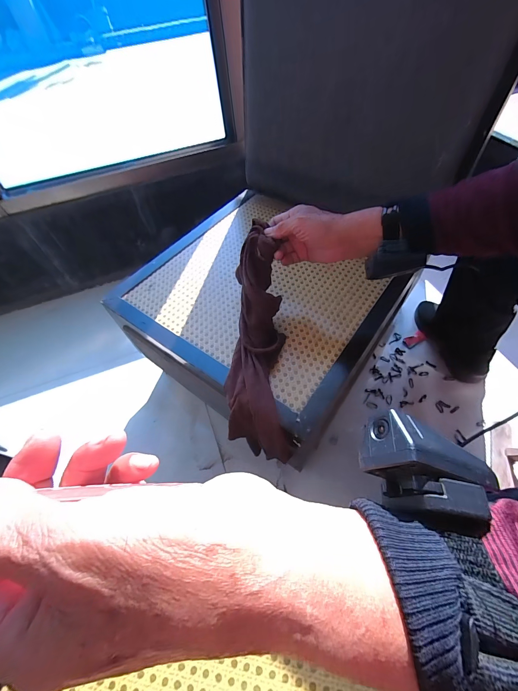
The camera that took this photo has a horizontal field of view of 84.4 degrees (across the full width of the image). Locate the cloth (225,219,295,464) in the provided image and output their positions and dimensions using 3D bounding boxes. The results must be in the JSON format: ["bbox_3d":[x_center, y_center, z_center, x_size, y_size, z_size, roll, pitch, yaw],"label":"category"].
[{"bbox_3d":[-0.003,-0.013,0.467,0.095,0.081,0.361,-1,87,4],"label":"cloth"}]

